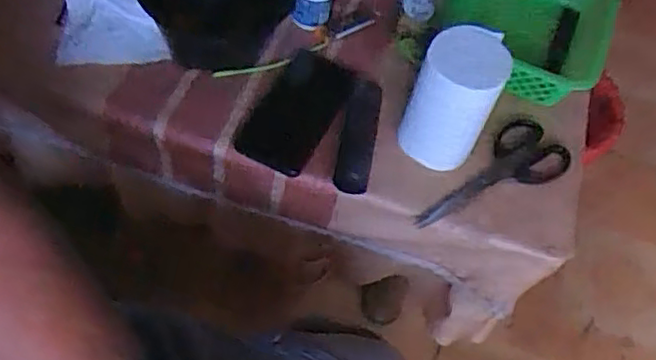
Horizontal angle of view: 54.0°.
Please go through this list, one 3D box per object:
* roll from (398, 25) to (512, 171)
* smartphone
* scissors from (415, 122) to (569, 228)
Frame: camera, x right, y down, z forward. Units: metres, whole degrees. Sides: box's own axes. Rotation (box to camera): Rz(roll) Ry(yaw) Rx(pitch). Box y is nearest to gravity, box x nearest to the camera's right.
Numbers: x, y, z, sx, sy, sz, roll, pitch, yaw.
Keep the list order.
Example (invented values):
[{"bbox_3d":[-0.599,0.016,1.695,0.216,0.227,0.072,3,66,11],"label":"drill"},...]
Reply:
[{"bbox_3d":[0.128,-0.083,0.650,0.079,0.125,0.082,4,55,-6],"label":"roll"},{"bbox_3d":[-0.031,-0.077,0.694,0.084,0.014,0.161,26,56,9],"label":"smartphone"},{"bbox_3d":[0.171,0.001,0.679,0.193,0.016,0.074,-32,82,-18],"label":"scissors"}]

